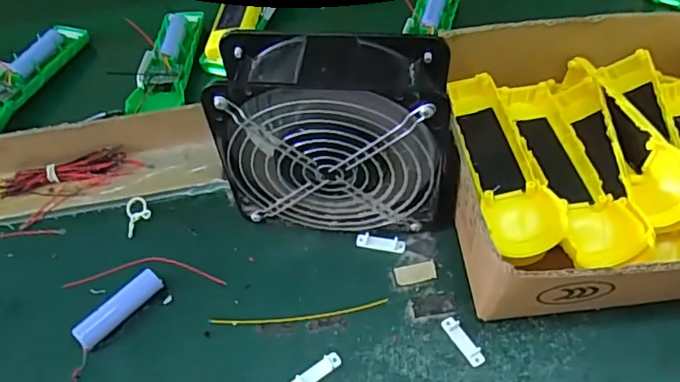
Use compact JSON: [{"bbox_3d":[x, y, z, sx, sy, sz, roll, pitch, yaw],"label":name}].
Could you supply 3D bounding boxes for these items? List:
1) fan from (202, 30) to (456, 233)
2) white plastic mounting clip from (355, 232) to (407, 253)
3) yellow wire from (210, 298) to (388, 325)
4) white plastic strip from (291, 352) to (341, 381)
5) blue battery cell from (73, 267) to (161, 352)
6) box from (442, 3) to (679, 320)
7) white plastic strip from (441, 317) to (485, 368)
[{"bbox_3d":[0.001,-0.034,0.396,0.157,0.150,0.062,4,55,7],"label":"fan"},{"bbox_3d":[0.031,0.039,0.426,0.038,0.004,0.012,8,55,10],"label":"white plastic mounting clip"},{"bbox_3d":[-0.028,0.088,0.397,0.124,0.004,0.009,-7,54,-1],"label":"yellow wire"},{"bbox_3d":[-0.016,0.121,0.373,0.038,0.005,0.011,-33,58,-18],"label":"white plastic strip"},{"bbox_3d":[-0.156,0.084,0.397,0.016,0.019,0.065,35,64,26],"label":"blue battery cell"},{"bbox_3d":[0.290,-0.039,0.404,0.422,0.091,0.225,-7,54,0],"label":"box"},{"bbox_3d":[0.083,0.101,0.376,0.012,0.004,0.037,-28,57,-15],"label":"white plastic strip"}]

